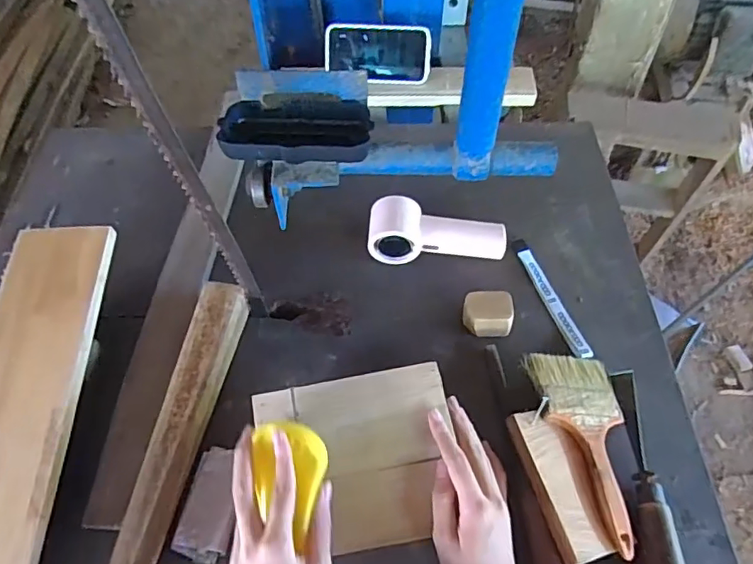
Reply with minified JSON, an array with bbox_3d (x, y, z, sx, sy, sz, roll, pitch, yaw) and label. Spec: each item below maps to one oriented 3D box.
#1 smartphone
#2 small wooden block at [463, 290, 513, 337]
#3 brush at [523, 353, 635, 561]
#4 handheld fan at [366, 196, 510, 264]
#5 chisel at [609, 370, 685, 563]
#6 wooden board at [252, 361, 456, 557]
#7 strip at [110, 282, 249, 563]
[{"bbox_3d":[0.002,-0.343,0.828,0.156,0.082,0.013,4,29,5],"label":"smartphone"},{"bbox_3d":[0.122,0.035,0.599,0.051,0.035,0.038,1,56,2],"label":"small wooden block"},{"bbox_3d":[0.211,0.153,0.522,0.083,0.031,0.188,-9,56,-5],"label":"brush"},{"bbox_3d":[0.073,-0.063,0.654,0.163,0.047,0.065,0,56,1],"label":"handheld fan"},{"bbox_3d":[0.246,0.186,0.499,0.031,0.033,0.228,2,56,2],"label":"chisel"},{"bbox_3d":[-0.014,0.154,0.478,0.163,0.007,0.143,-10,72,-3],"label":"wooden board"},{"bbox_3d":[-0.189,0.163,0.508,0.040,0.031,0.354,6,56,5],"label":"strip"}]

